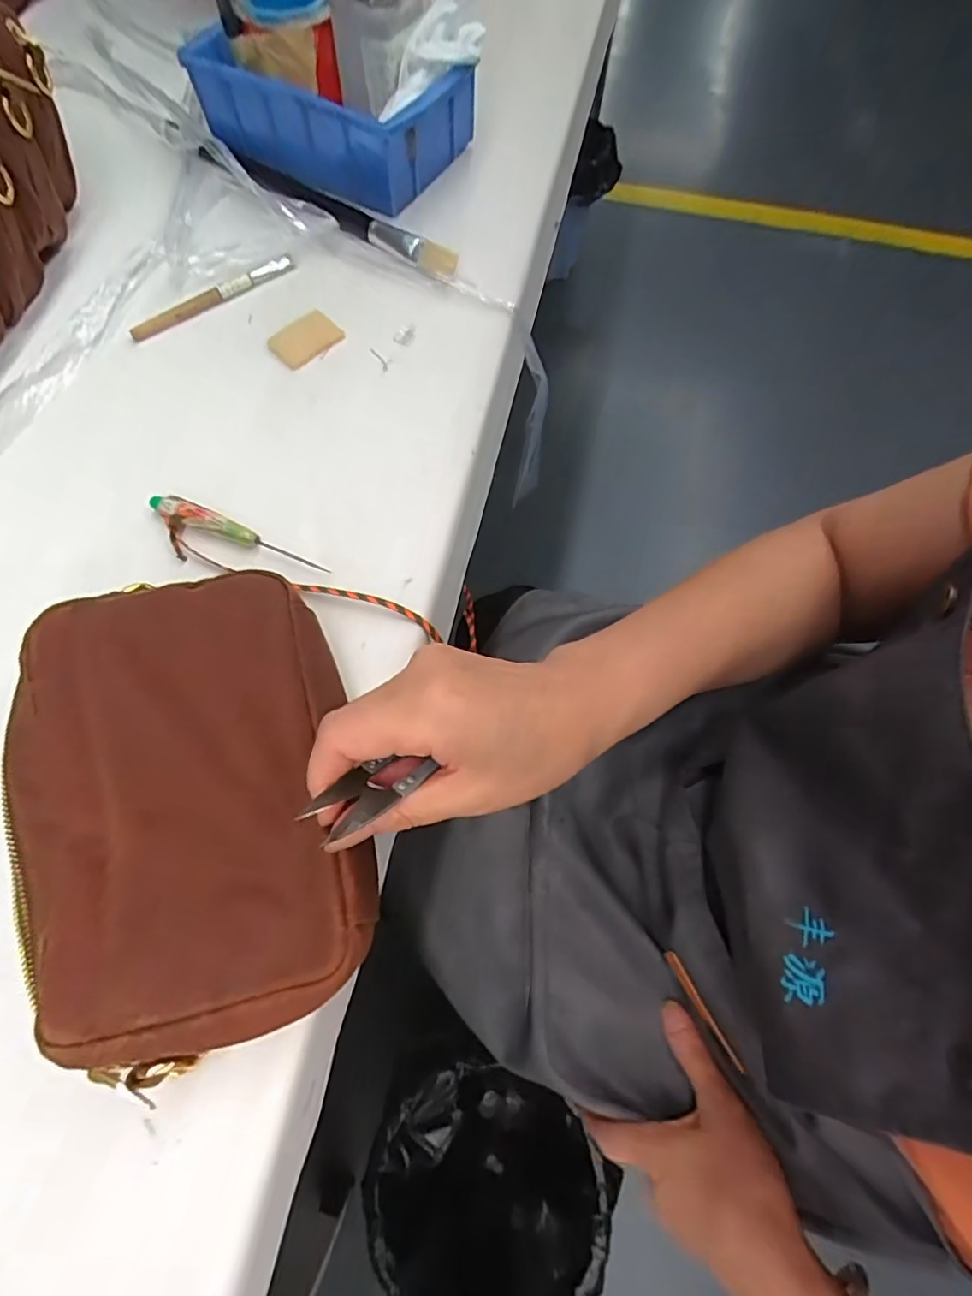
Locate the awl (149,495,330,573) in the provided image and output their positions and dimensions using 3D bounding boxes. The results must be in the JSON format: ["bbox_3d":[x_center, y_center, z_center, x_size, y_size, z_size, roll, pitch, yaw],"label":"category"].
[{"bbox_3d":[-0.146,-0.066,0.336,0.114,0.008,0.014,24,69,8],"label":"awl"}]

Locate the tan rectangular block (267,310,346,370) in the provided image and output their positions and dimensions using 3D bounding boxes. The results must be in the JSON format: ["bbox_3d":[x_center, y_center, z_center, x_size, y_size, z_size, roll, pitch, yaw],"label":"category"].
[{"bbox_3d":[-0.124,-0.213,0.401,0.030,0.006,0.044,40,72,14],"label":"tan rectangular block"}]

